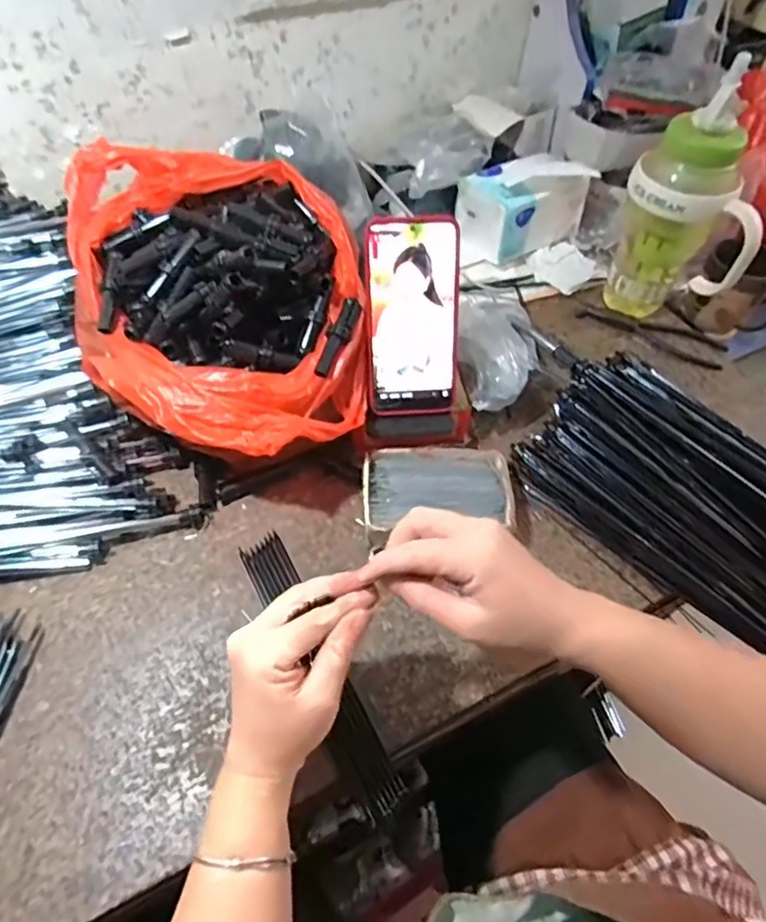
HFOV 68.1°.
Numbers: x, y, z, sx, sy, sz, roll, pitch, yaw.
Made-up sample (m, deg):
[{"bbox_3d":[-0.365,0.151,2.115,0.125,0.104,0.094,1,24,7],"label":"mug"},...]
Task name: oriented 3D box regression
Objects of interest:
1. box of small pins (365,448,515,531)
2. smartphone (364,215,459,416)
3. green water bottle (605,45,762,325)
[{"bbox_3d":[0.049,0.029,0.514,0.128,0.033,0.079,-3,53,-2],"label":"box of small pins"},{"bbox_3d":[0.026,-0.118,0.482,0.077,0.163,0.008,-4,24,-3],"label":"smartphone"},{"bbox_3d":[0.321,-0.251,0.602,0.133,0.246,0.077,18,55,13],"label":"green water bottle"}]

